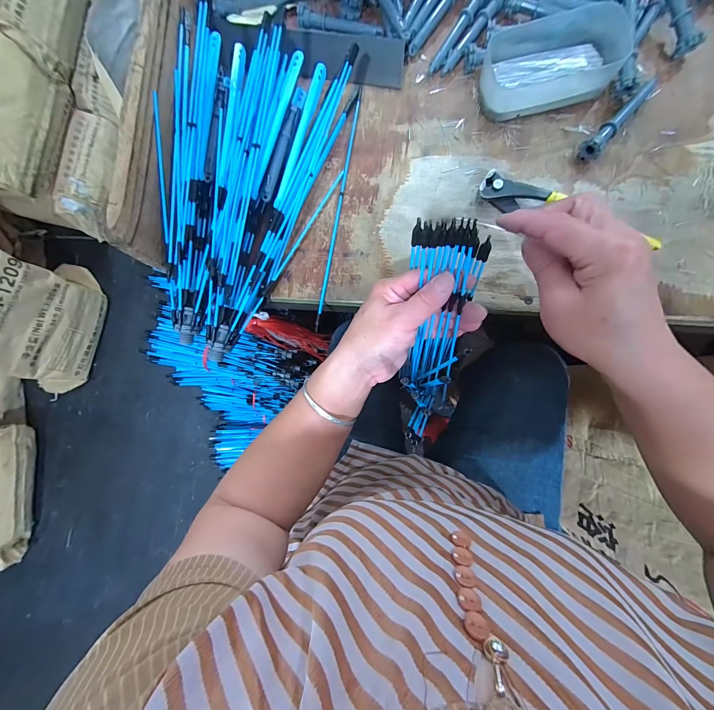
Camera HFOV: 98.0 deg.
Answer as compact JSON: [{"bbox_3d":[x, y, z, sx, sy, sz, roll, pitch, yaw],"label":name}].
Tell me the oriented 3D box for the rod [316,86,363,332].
[{"bbox_3d":[-0.019,-0.154,0.326,0.005,0.009,0.259,9,86,8],"label":"rod"}]

